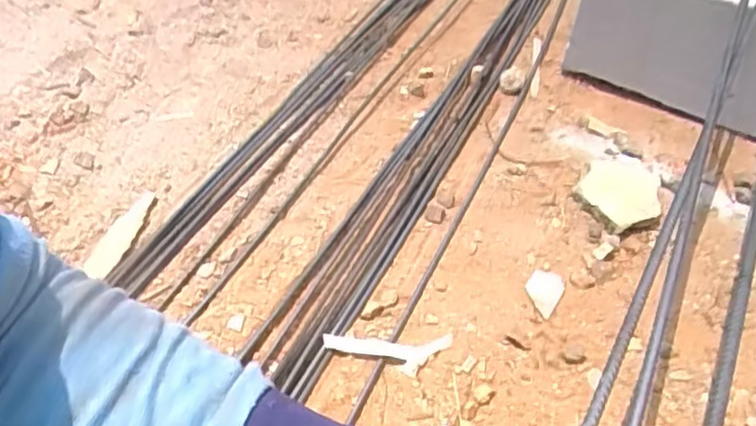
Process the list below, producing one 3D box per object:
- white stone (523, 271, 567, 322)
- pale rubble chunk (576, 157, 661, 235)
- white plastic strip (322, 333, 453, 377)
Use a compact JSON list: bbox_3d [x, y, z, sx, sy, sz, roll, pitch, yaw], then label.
[{"bbox_3d":[0.204,0.096,0.770,0.044,0.007,0.062,29,52,20],"label":"white stone"},{"bbox_3d":[0.344,-0.032,0.880,0.108,0.021,0.154,35,54,24],"label":"pale rubble chunk"},{"bbox_3d":[0.013,0.159,0.703,0.146,0.011,0.050,0,48,-5],"label":"white plastic strip"}]

